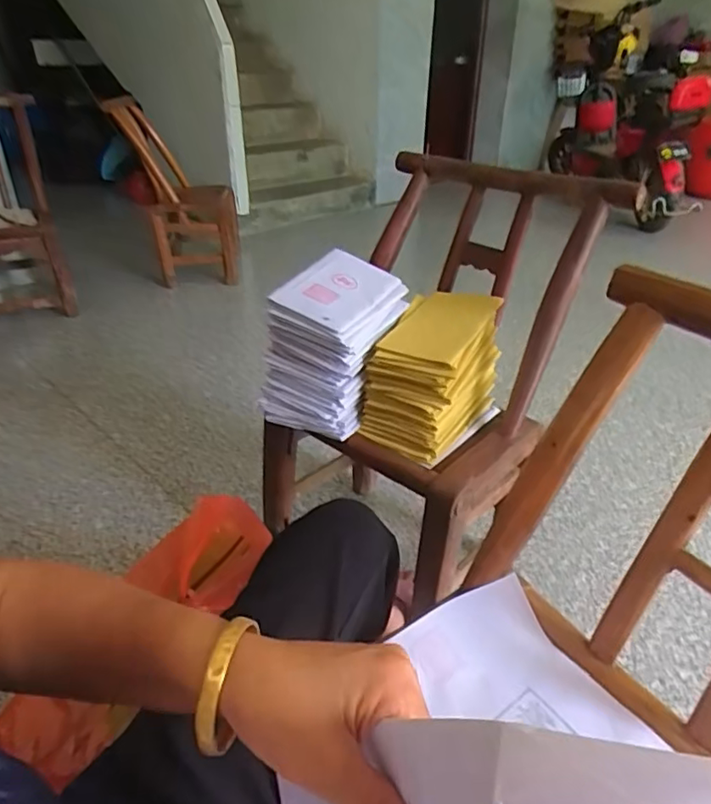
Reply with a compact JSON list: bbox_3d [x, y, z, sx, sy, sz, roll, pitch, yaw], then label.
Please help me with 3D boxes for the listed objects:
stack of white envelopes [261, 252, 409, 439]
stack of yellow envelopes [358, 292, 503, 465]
[{"bbox_3d":[-0.033,-0.093,0.896,0.143,0.197,0.211,17,36,23],"label":"stack of white envelopes"},{"bbox_3d":[0.120,-0.049,0.889,0.151,0.158,0.236,18,36,25],"label":"stack of yellow envelopes"}]

